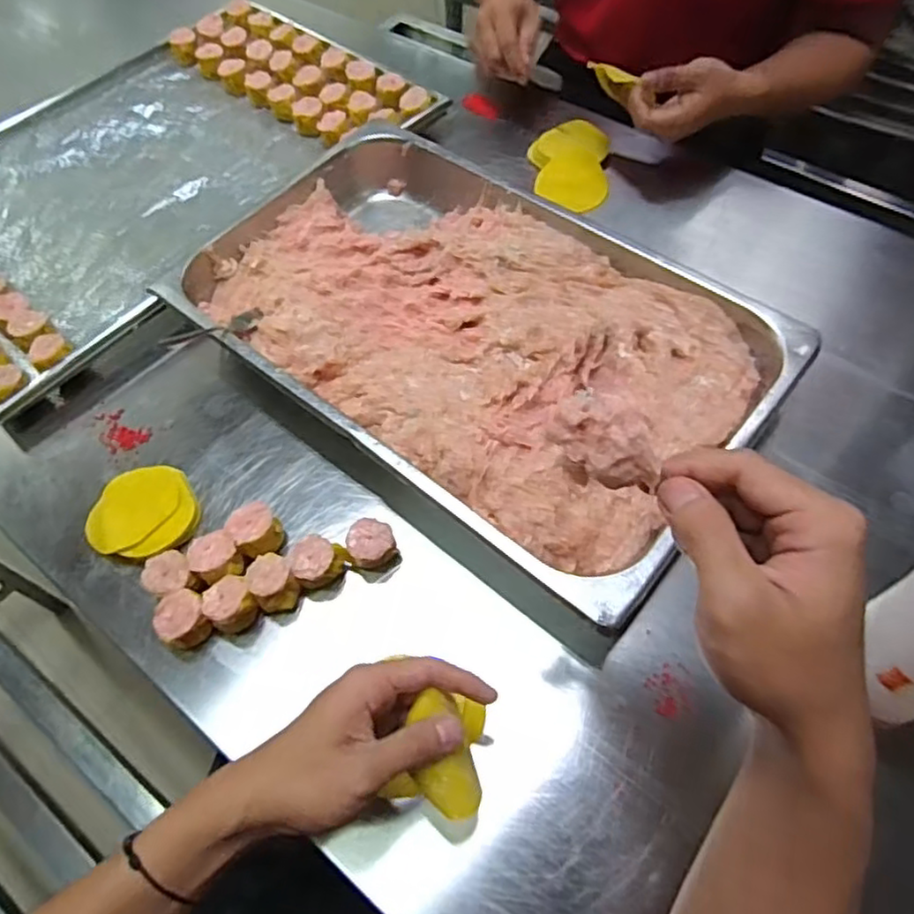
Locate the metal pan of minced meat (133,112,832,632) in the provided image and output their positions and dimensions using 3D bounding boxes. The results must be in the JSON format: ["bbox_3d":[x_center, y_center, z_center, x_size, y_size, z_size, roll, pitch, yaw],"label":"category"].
[{"bbox_3d":[0.007,-0.117,0.614,0.521,0.060,0.324,35,67,21],"label":"metal pan of minced meat"}]

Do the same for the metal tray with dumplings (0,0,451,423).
[{"bbox_3d":[-0.364,-0.343,0.773,0.420,0.058,0.592,34,67,21],"label":"metal tray with dumplings"}]

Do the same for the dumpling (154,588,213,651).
[{"bbox_3d":[-0.209,0.125,0.508,0.036,0.035,0.037,-1,59,2],"label":"dumpling"}]

